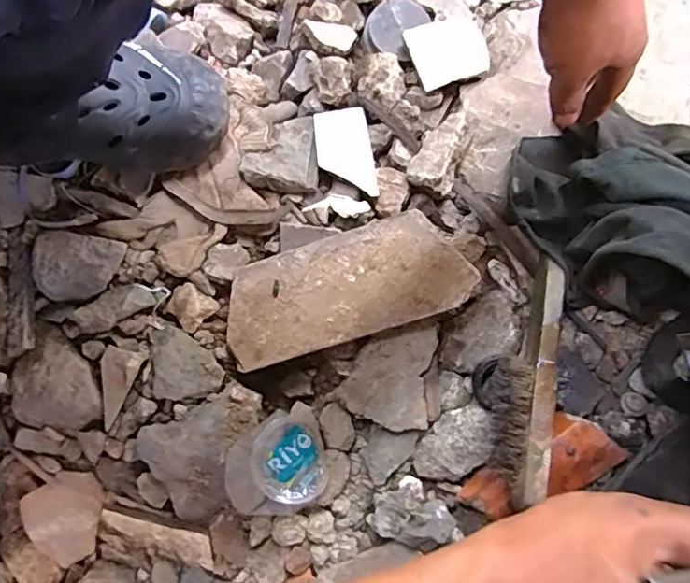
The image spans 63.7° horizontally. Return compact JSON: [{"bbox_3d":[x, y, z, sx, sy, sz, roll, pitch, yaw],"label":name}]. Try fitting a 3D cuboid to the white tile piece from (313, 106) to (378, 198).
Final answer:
[{"bbox_3d":[0.000,-0.137,0.542,0.053,0.007,0.095,-8,80,-2],"label":"white tile piece"}]

